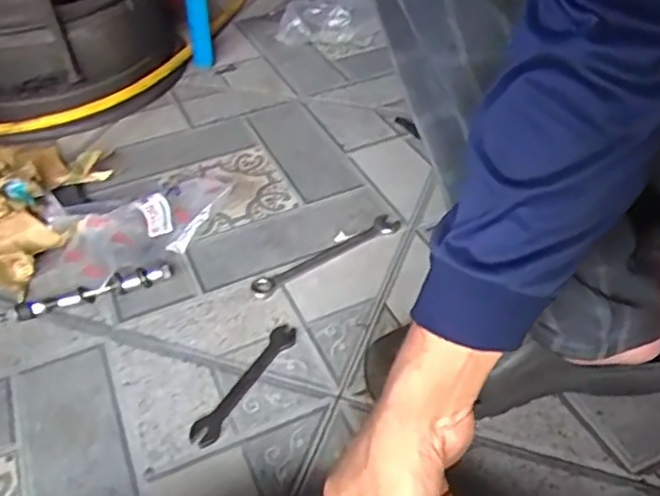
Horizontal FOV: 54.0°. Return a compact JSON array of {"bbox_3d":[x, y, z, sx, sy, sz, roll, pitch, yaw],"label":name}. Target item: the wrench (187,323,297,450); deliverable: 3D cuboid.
[{"bbox_3d":[-0.079,0.125,0.607,0.027,0.005,0.147,20,48,25],"label":"wrench"}]

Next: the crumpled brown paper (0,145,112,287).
[{"bbox_3d":[-0.378,-0.046,0.767,0.229,0.077,0.190,-20,44,-16],"label":"crumpled brown paper"}]

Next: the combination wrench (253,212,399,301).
[{"bbox_3d":[-0.003,0.007,0.728,0.192,0.007,0.029,-28,47,-23],"label":"combination wrench"}]

